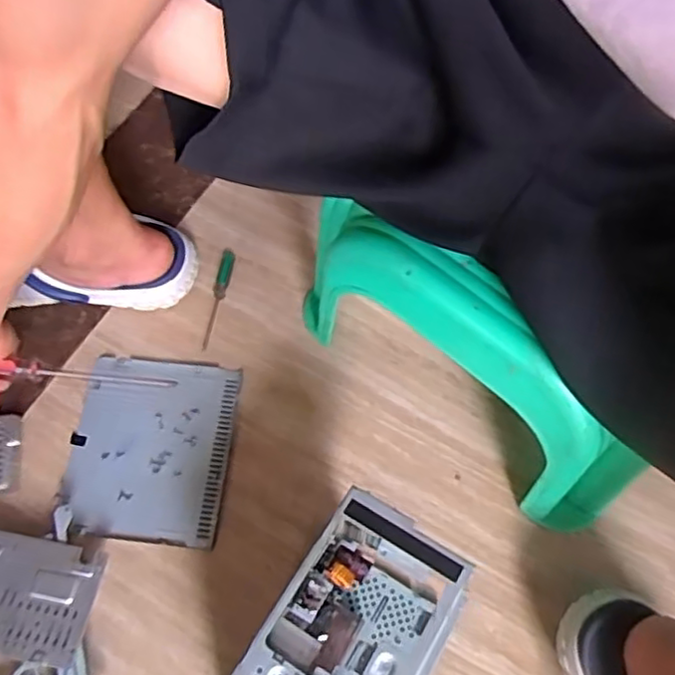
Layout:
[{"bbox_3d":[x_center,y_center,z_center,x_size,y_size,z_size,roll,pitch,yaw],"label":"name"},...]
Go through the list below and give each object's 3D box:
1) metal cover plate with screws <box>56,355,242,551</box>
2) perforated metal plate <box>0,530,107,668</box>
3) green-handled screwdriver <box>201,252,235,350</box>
[{"bbox_3d":[-0.177,0.102,0.639,0.146,0.007,0.173,5,65,4],"label":"metal cover plate with screws"},{"bbox_3d":[-0.288,0.210,0.562,0.167,0.009,0.090,12,65,0],"label":"perforated metal plate"},{"bbox_3d":[-0.126,-0.042,0.707,0.016,0.011,0.114,10,66,6],"label":"green-handled screwdriver"}]

